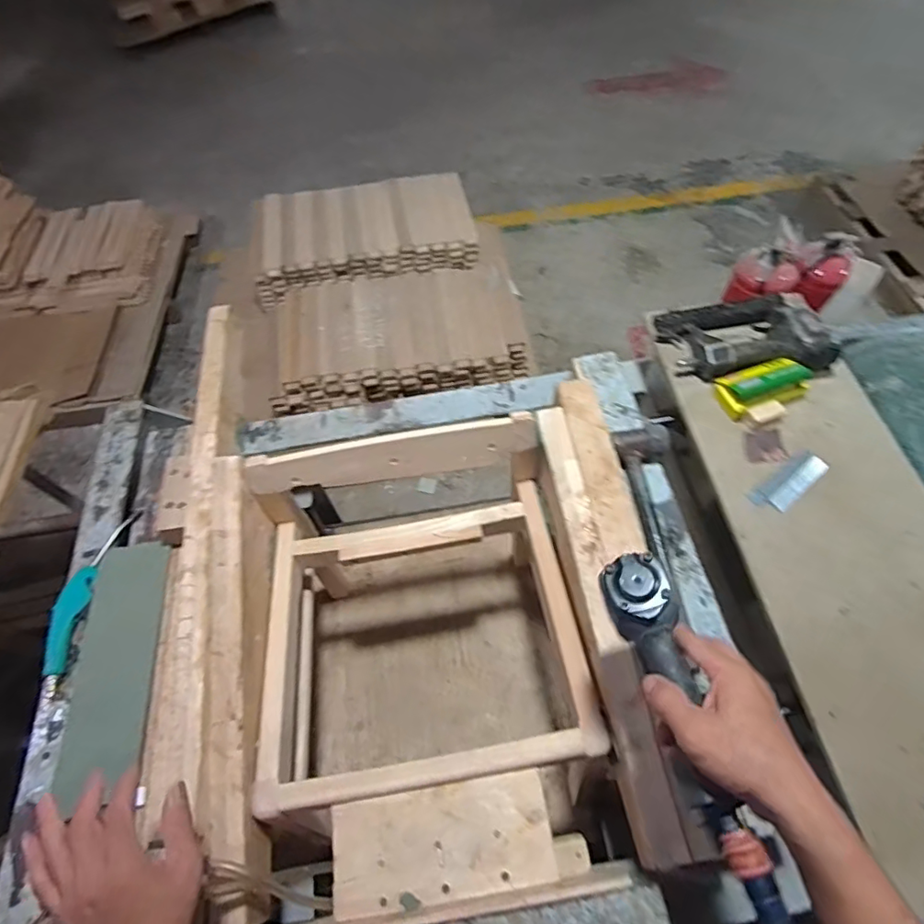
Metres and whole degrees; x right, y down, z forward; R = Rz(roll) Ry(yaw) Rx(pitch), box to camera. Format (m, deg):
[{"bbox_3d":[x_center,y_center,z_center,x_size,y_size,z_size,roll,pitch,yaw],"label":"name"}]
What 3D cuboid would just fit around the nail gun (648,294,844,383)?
[{"bbox_3d":[0.462,-0.213,0.865,0.254,0.062,0.165,-6,59,0],"label":"nail gun"}]

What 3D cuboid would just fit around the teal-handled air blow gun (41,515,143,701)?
[{"bbox_3d":[-0.531,0.185,0.752,0.048,0.023,0.258,2,60,4],"label":"teal-handled air blow gun"}]

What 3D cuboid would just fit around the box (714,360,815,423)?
[{"bbox_3d":[0.458,-0.117,0.825,0.130,0.051,0.068,-20,60,-9],"label":"box"}]

